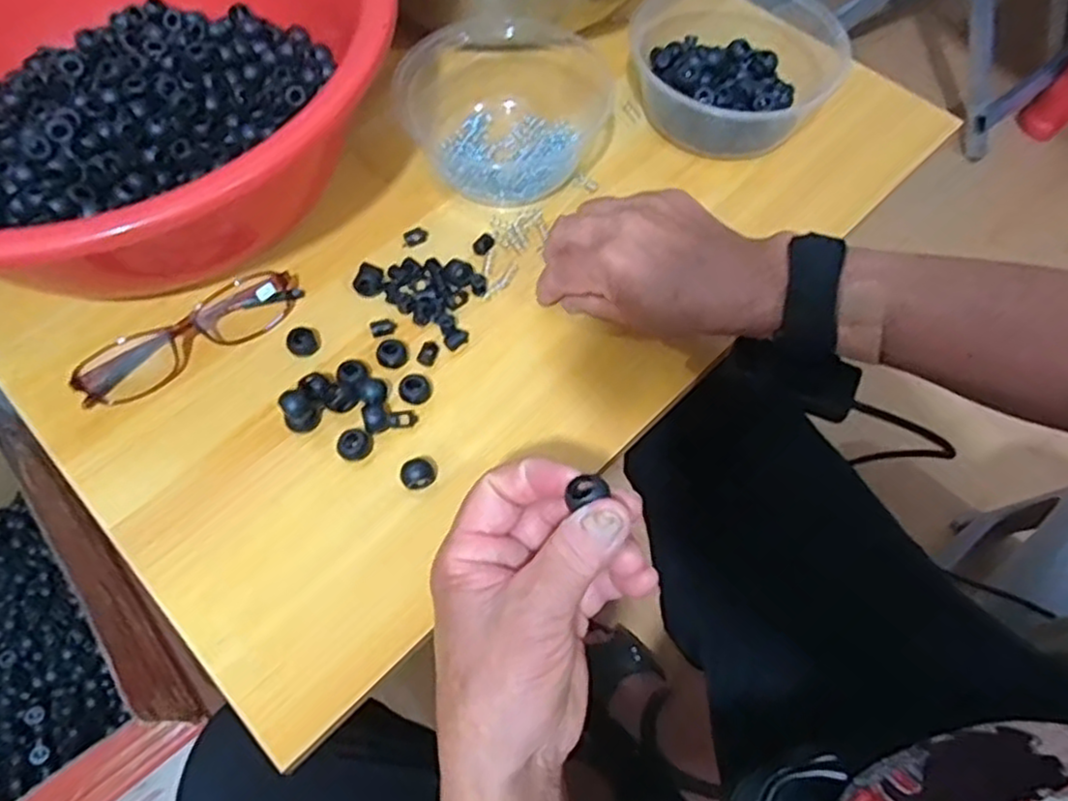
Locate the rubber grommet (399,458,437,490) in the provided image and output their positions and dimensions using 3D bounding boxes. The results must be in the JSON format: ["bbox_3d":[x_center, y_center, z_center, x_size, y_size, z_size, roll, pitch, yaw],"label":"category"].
[{"bbox_3d":[-0.062,0.041,0.387,0.018,0.017,0.014,-16,64,-9],"label":"rubber grommet"}]

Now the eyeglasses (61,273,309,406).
[{"bbox_3d":[-0.201,-0.041,0.421,0.133,0.022,0.041,-35,68,-18],"label":"eyeglasses"}]

